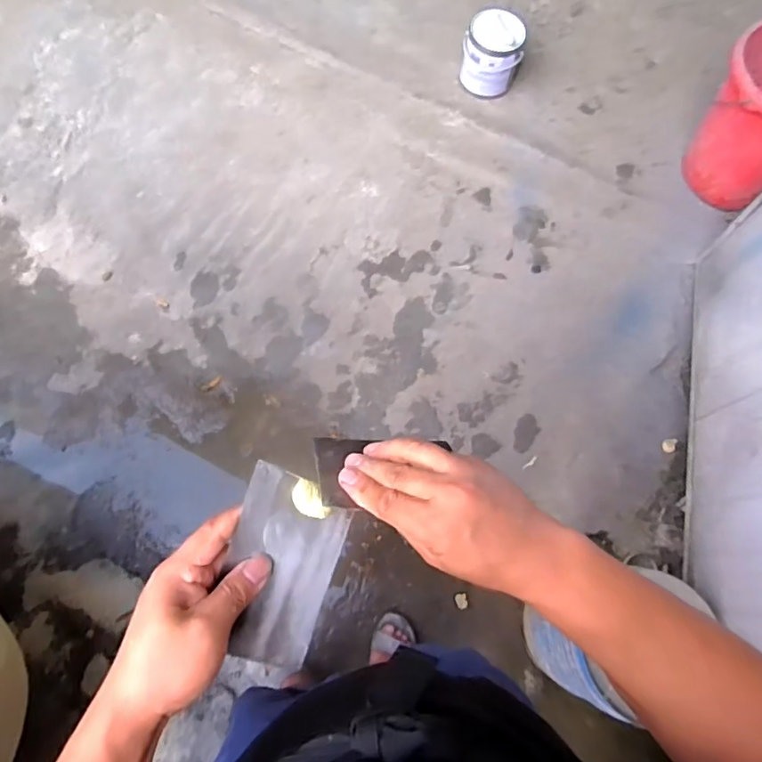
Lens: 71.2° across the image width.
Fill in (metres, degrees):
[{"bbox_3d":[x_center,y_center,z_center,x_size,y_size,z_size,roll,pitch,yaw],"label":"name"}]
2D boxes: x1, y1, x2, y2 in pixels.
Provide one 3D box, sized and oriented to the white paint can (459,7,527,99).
[{"bbox_3d":[0.312,-0.919,1.509,0.165,0.173,0.133,12,70,1],"label":"white paint can"}]

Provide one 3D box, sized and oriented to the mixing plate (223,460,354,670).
[{"bbox_3d":[-0.068,0.128,0.361,0.072,0.006,0.132,18,93,-13],"label":"mixing plate"}]

